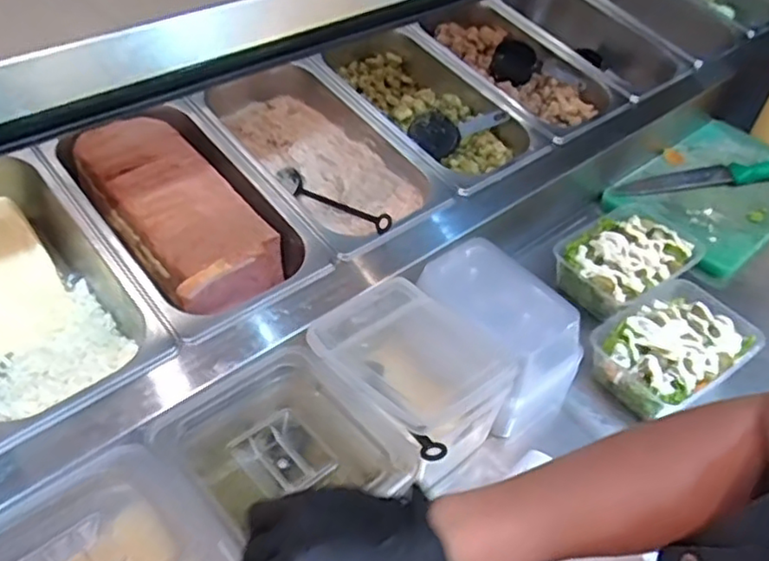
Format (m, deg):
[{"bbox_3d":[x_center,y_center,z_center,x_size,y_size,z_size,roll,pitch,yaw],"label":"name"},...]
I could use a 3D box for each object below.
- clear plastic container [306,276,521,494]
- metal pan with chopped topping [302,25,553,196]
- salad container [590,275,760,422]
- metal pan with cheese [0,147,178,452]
[{"bbox_3d":[0.020,0.094,0.605,0.131,0.098,0.164,-32,57,-31],"label":"clear plastic container"},{"bbox_3d":[0.043,-0.231,0.852,0.182,0.074,0.333,-33,57,-31],"label":"metal pan with chopped topping"},{"bbox_3d":[0.306,0.071,0.699,0.170,0.053,0.122,-23,53,-25],"label":"salad container"},{"bbox_3d":[-0.333,0.020,0.597,0.175,0.089,0.293,-29,56,-29],"label":"metal pan with cheese"}]

